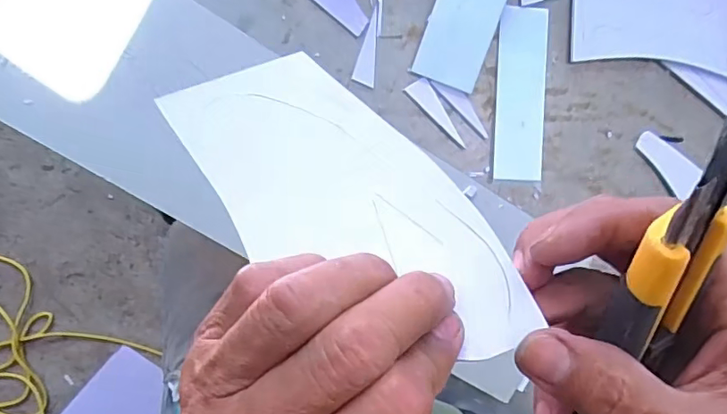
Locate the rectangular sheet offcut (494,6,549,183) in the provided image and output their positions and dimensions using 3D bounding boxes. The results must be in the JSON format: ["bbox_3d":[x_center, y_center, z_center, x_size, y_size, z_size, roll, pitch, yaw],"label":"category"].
[{"bbox_3d":[0.122,-0.087,0.419,0.040,0.004,0.130,0,93,-7],"label":"rectangular sheet offcut"}]

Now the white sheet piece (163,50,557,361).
[{"bbox_3d":[-0.007,-0.003,0.204,0.069,0.004,0.153,-43,75,-13],"label":"white sheet piece"}]

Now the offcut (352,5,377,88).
[{"bbox_3d":[0.002,-0.118,0.402,0.016,0.004,0.055,4,92,-7],"label":"offcut"}]

